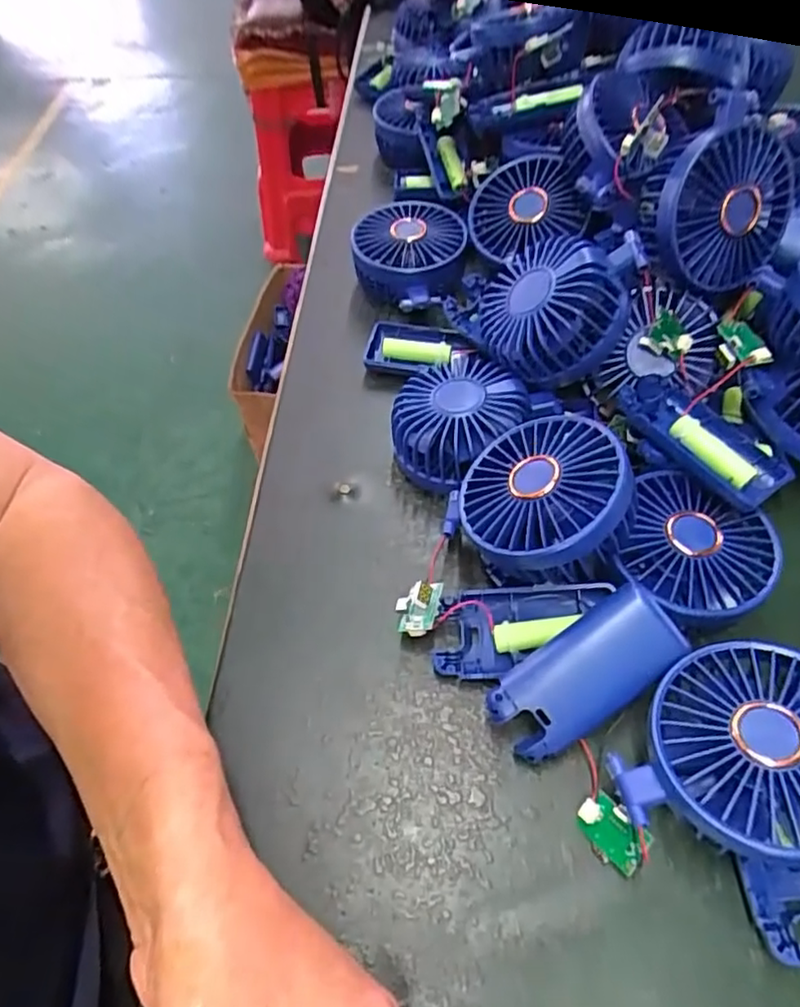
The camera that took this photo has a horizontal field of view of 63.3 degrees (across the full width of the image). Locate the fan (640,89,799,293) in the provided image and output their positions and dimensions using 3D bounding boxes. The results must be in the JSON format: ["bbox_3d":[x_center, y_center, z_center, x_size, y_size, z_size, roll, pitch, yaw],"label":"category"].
[{"bbox_3d":[0.188,-0.174,0.382,0.095,0.086,0.035,-44,25,-1],"label":"fan"}]

